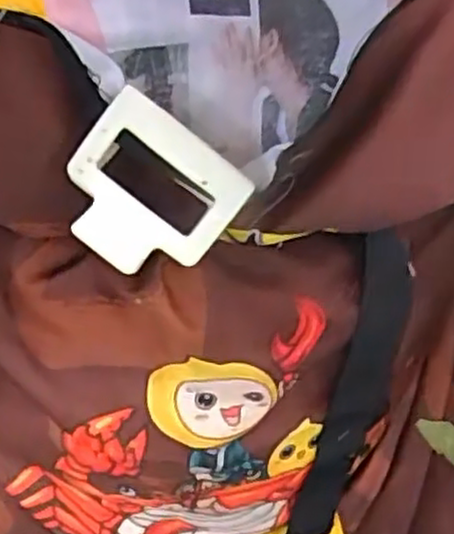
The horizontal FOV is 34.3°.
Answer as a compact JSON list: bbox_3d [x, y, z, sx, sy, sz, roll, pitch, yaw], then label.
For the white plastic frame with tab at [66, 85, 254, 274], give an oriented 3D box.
[{"bbox_3d":[-0.025,-0.021,0.225,0.049,0.047,0.004,37,15,-4],"label":"white plastic frame with tab"}]

